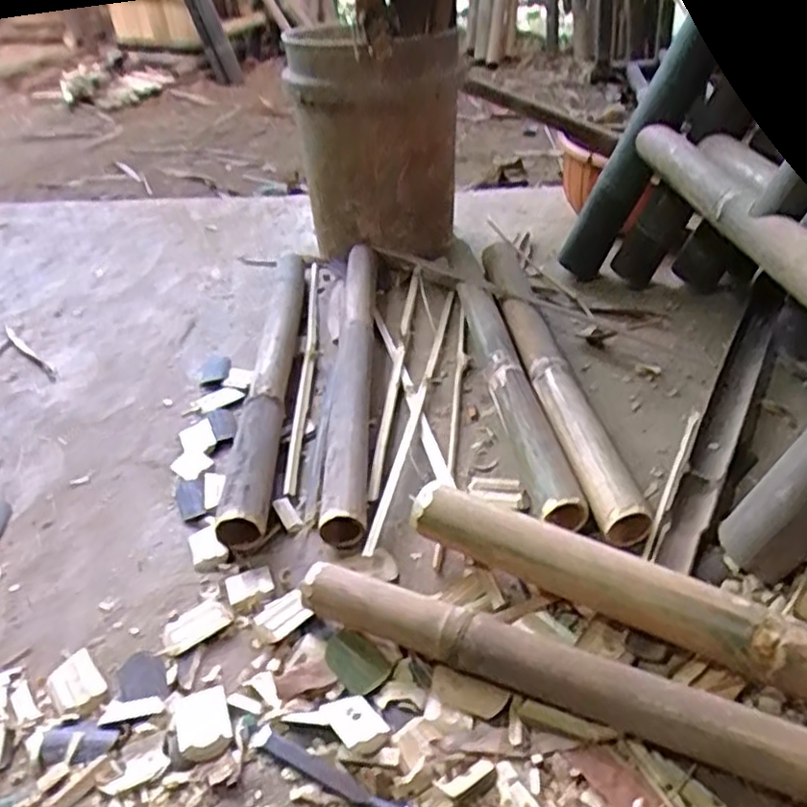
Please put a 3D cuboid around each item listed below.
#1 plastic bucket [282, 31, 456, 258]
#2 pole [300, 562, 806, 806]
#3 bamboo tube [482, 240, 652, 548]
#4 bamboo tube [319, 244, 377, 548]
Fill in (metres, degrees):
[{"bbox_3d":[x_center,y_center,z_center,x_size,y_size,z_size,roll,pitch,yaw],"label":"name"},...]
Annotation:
[{"bbox_3d":[-0.049,-0.442,1.241,0.277,0.362,0.245,-7,37,-2],"label":"plastic bucket"},{"bbox_3d":[0.216,0.243,0.539,0.662,0.058,0.052,14,41,23],"label":"pole"},{"bbox_3d":[0.183,-0.055,0.946,0.062,0.055,0.611,-8,37,-3],"label":"bamboo tube"},{"bbox_3d":[-0.070,-0.052,0.972,0.061,0.044,0.622,-4,37,2],"label":"bamboo tube"}]

